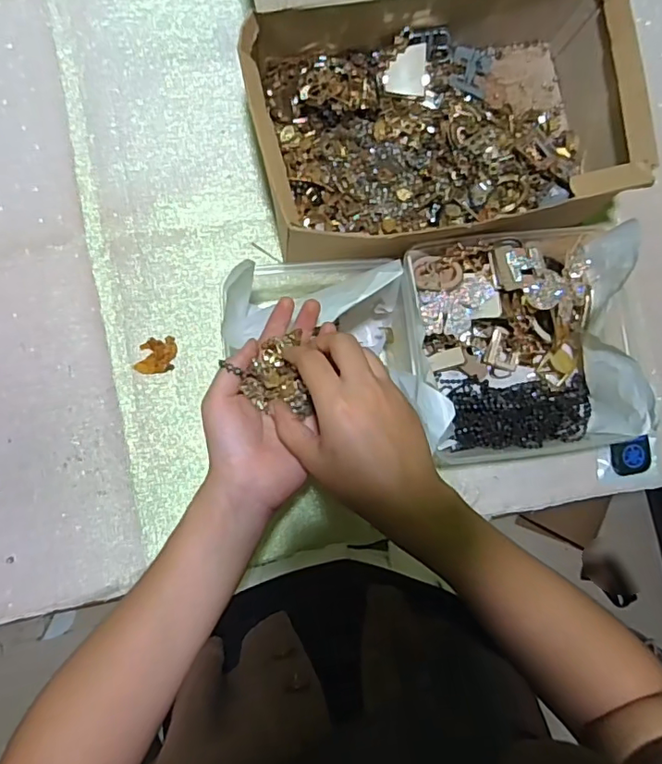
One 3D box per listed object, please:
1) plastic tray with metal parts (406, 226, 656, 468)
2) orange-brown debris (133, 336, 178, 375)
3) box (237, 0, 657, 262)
[{"bbox_3d":[0.171,-0.033,0.500,0.199,0.080,0.207,-7,86,-5],"label":"plastic tray with metal parts"},{"bbox_3d":[-0.164,-0.025,0.513,0.033,0.006,0.038,10,84,-4],"label":"orange-brown debris"},{"bbox_3d":[0.093,-0.306,0.451,0.330,0.219,0.347,-10,86,-5],"label":"box"}]

